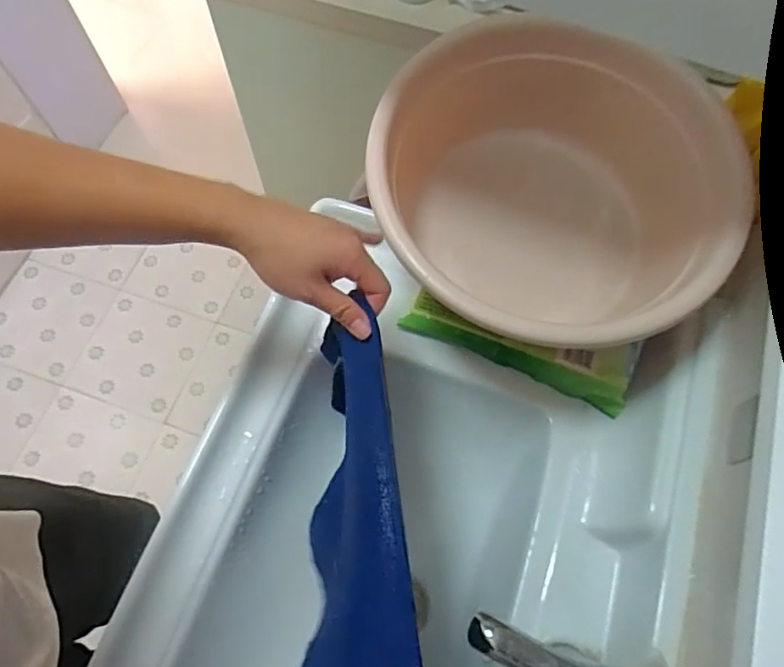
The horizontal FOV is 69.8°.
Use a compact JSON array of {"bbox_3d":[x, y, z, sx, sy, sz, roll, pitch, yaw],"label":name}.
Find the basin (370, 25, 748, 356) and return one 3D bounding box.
[{"bbox_3d":[0.160,-0.127,0.619,0.357,0.220,0.340,0,67,-1],"label":"basin"}]

